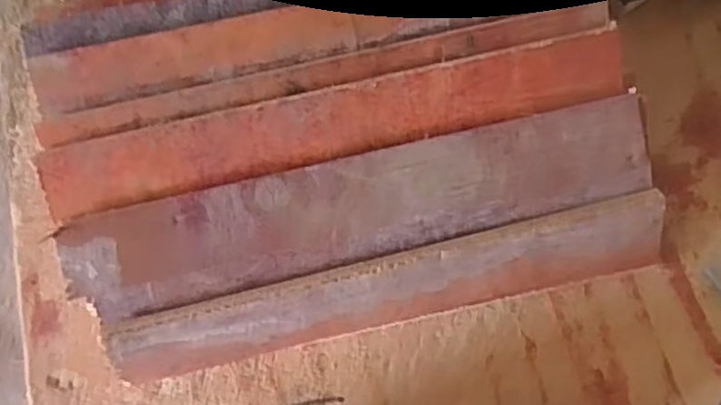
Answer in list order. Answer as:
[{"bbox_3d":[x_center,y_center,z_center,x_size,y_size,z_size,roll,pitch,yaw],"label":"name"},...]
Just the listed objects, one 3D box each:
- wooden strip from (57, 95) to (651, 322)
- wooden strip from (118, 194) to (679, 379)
[{"bbox_3d":[0.001,0.005,0.407,0.364,0.014,0.067,-14,114,-1],"label":"wooden strip"},{"bbox_3d":[0.021,0.056,0.429,0.362,0.055,0.017,-13,31,-2],"label":"wooden strip"}]

